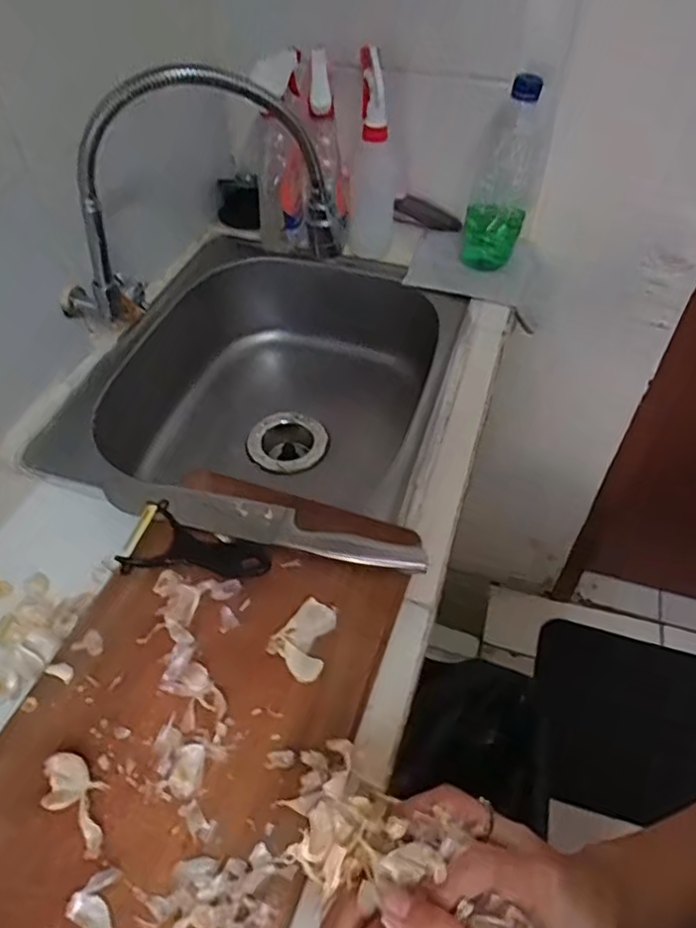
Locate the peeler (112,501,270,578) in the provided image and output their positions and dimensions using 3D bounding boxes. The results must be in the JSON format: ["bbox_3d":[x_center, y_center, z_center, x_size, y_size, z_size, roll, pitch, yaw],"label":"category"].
[{"bbox_3d":[-0.121,0.065,0.514,0.115,0.015,0.062,7,49,6],"label":"peeler"}]

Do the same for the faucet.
[{"bbox_3d":[-0.161,-0.262,0.627,0.294,0.250,0.067,-3,48,-3],"label":"faucet"}]

